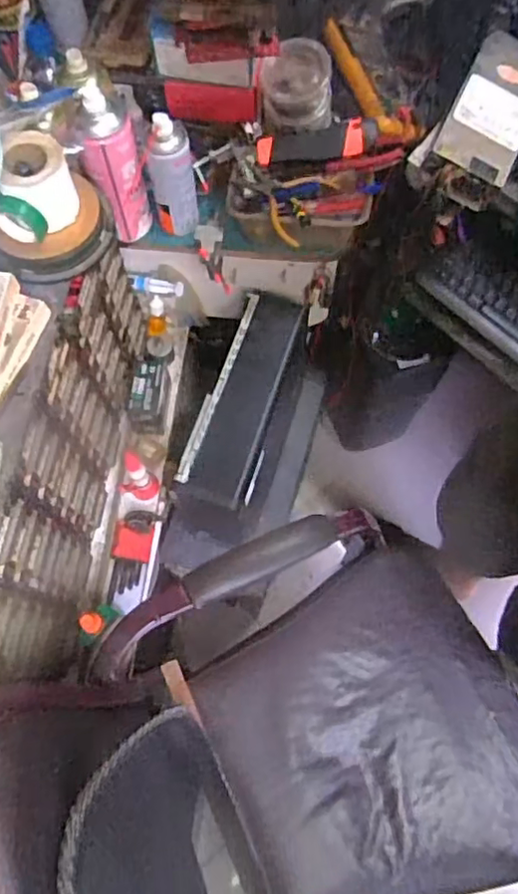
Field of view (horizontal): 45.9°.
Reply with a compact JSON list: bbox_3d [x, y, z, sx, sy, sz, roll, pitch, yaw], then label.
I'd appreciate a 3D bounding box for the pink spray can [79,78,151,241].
[{"bbox_3d":[-0.170,-0.332,0.726,0.059,0.178,0.057,-15,70,-6],"label":"pink spray can"}]

